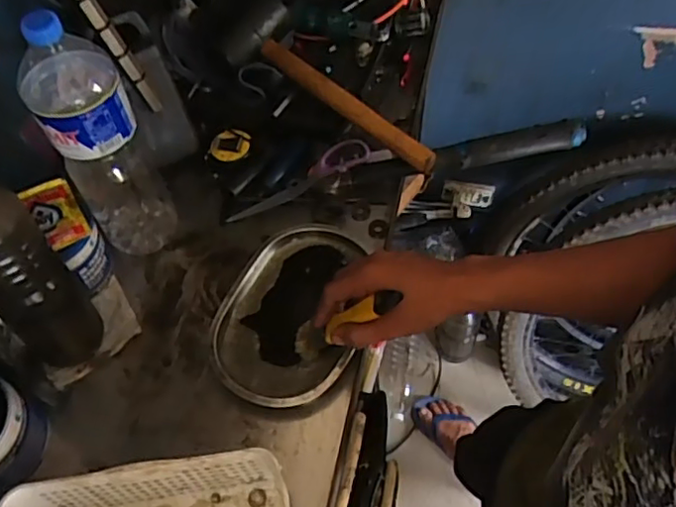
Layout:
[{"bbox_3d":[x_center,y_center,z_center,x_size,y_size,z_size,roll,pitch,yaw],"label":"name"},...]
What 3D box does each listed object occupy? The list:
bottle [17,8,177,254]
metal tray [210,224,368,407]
[{"bbox_3d":[-0.256,-0.120,0.643,0.092,0.308,0.112,-34,62,-17],"label":"bottle"},{"bbox_3d":[-0.046,0.067,0.677,0.151,0.031,0.219,25,63,18],"label":"metal tray"}]

